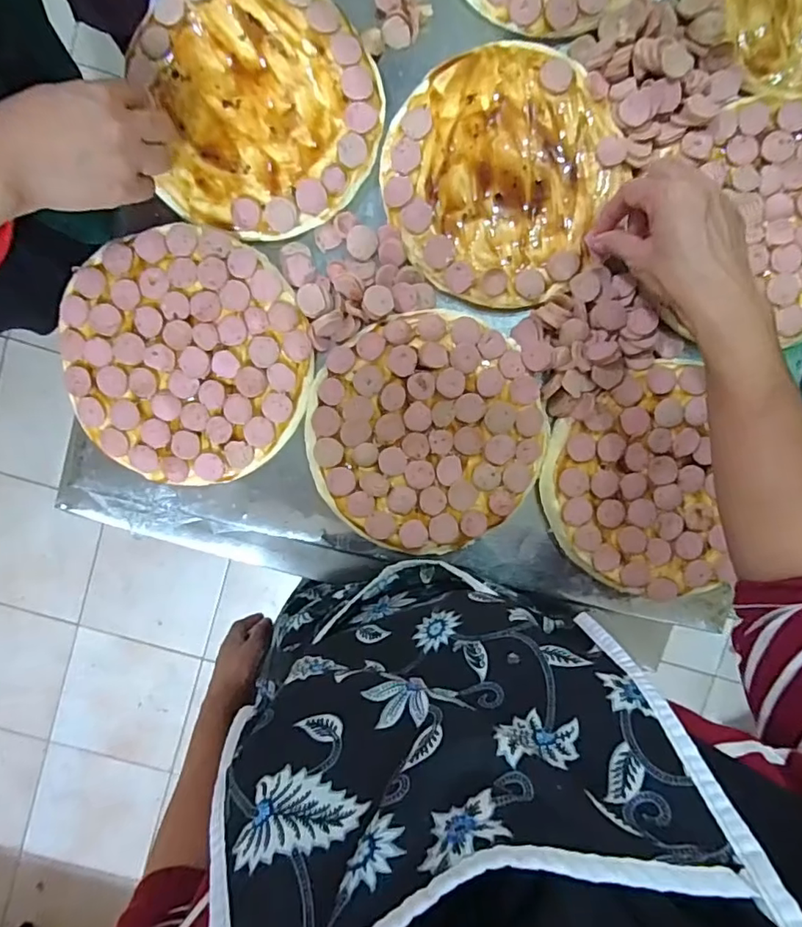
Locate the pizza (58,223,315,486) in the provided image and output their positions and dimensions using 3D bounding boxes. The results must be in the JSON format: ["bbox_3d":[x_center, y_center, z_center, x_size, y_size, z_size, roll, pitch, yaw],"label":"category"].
[{"bbox_3d":[-0.174,-0.086,0.440,0.191,0.010,0.200,0,95,0],"label":"pizza"}]

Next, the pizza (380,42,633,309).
[{"bbox_3d":[0.080,-0.233,0.440,0.181,0.011,0.191,0,95,0],"label":"pizza"}]

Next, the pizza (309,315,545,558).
[{"bbox_3d":[0.022,-0.024,0.456,0.192,0.017,0.193,-9,95,0],"label":"pizza"}]

